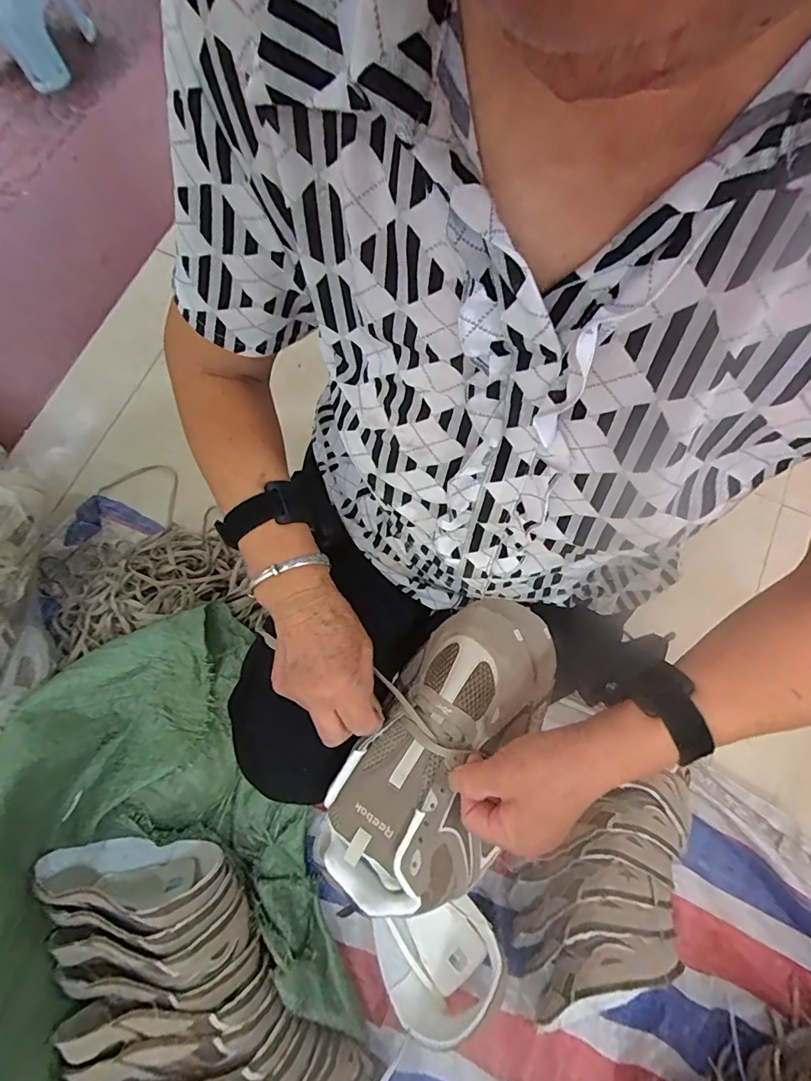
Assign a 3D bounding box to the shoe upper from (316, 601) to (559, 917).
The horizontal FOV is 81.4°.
[{"bbox_3d":[0.036,0.170,0.383,0.129,0.072,0.256,31,79,7],"label":"shoe upper"}]

